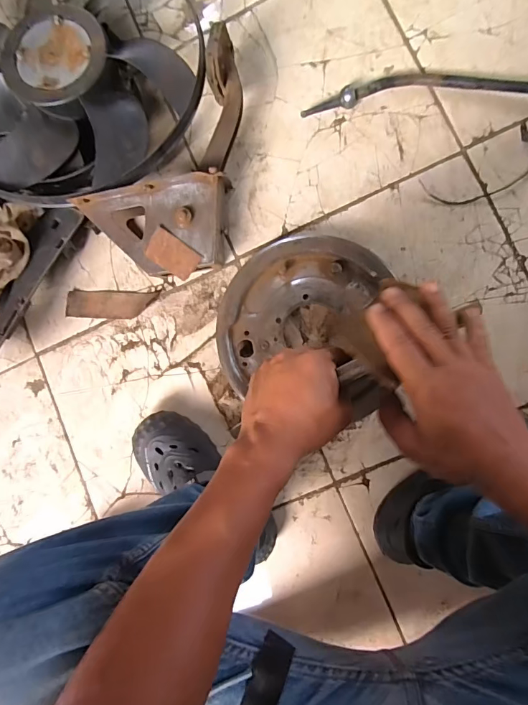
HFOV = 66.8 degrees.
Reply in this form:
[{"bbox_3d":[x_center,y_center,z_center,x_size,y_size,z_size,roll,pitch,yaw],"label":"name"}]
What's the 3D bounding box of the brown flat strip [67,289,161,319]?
[{"bbox_3d":[-0.273,-0.085,0.717,0.159,0.015,0.049,3,88,8],"label":"brown flat strip"}]

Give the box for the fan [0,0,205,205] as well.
[{"bbox_3d":[-0.324,-0.470,0.677,0.449,0.115,0.460,0,87,8],"label":"fan"}]

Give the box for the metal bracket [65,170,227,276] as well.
[{"bbox_3d":[-0.170,-0.201,0.667,0.231,0.085,0.150,-7,100,5],"label":"metal bracket"}]

